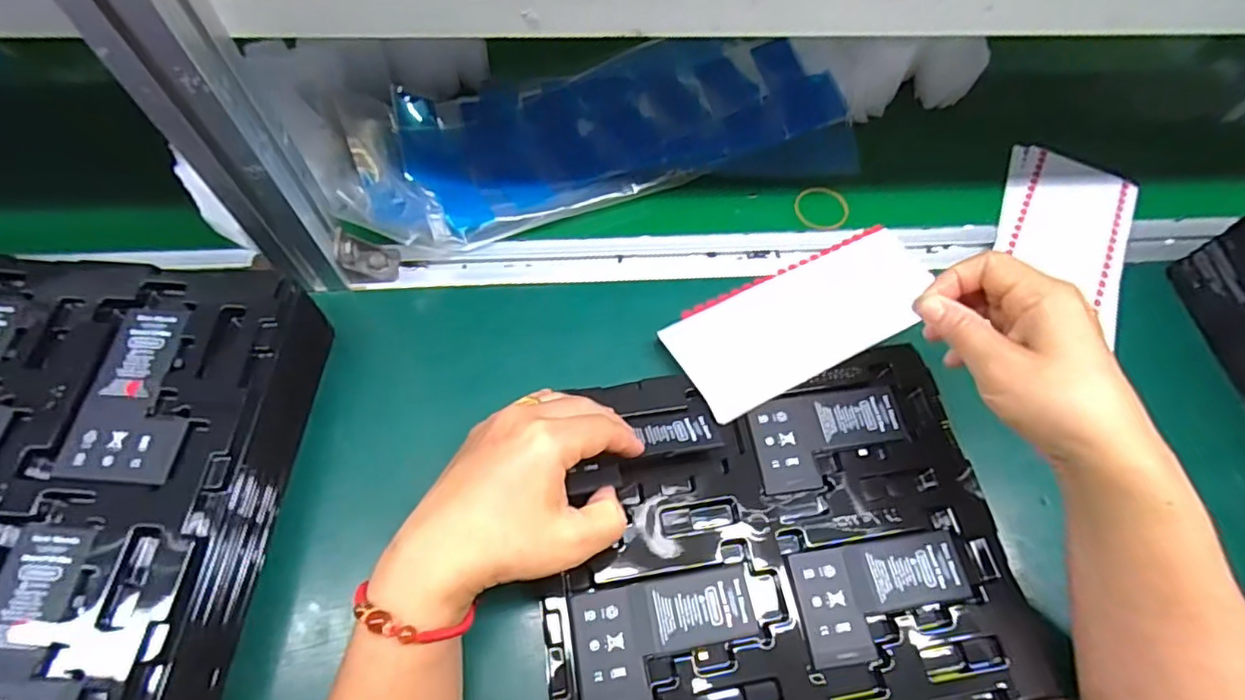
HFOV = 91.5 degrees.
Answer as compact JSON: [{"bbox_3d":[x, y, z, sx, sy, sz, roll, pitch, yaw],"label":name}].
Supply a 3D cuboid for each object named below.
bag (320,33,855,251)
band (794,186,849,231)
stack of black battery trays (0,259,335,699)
[{"bbox_3d":[-0.018,-0.186,0.508,0.400,0.059,0.169,-12,63,-9],"label":"bag"},{"bbox_3d":[0.170,-0.120,0.511,0.047,0.009,0.042,-30,67,-17],"label":"band"},{"bbox_3d":[-0.322,0.085,0.342,0.221,0.076,0.270,4,62,-1],"label":"stack of black battery trays"}]

